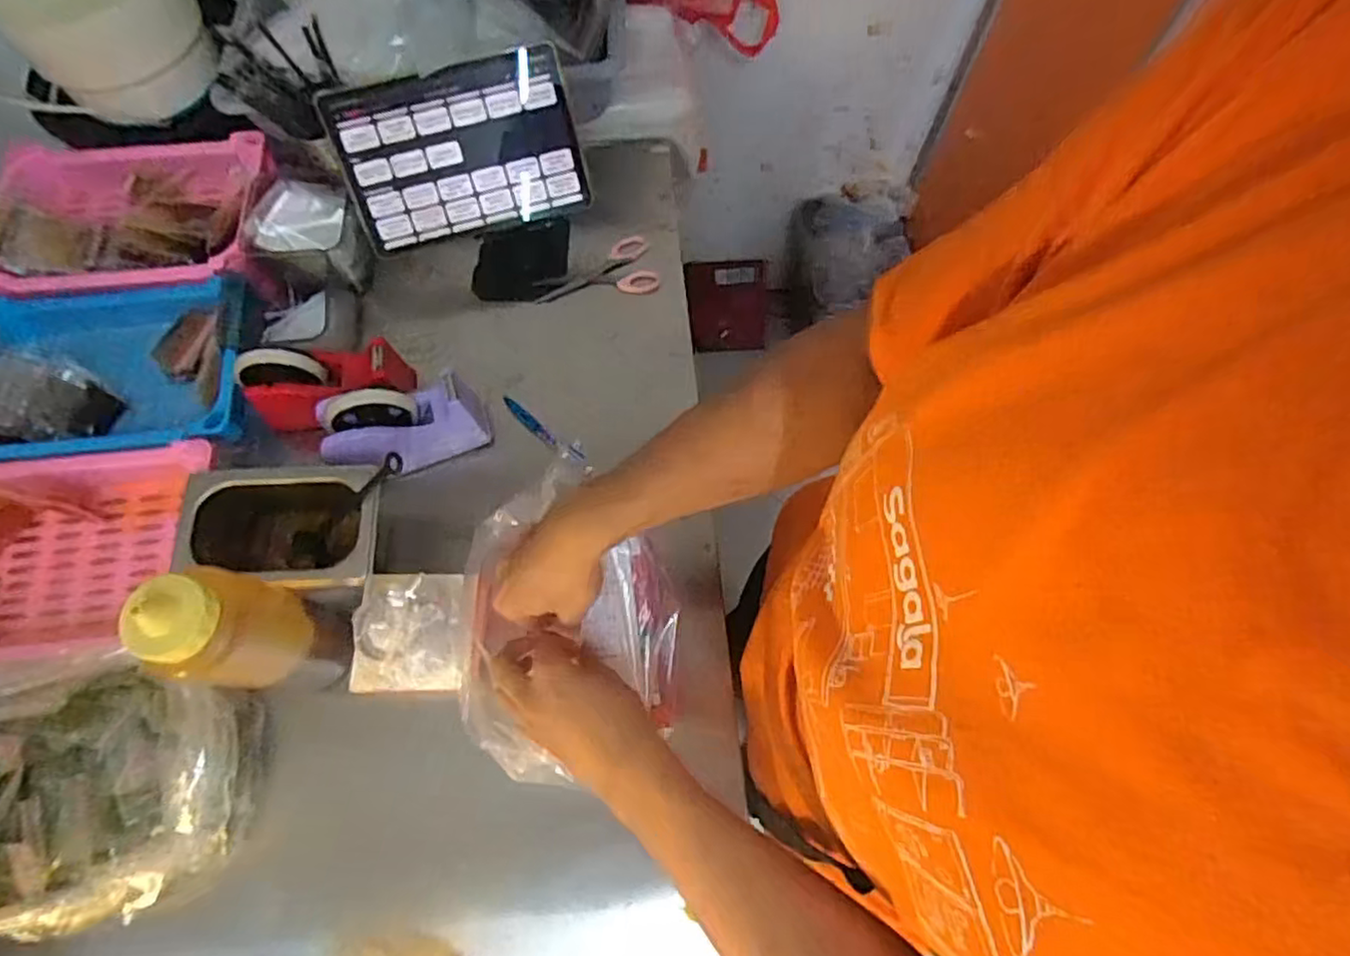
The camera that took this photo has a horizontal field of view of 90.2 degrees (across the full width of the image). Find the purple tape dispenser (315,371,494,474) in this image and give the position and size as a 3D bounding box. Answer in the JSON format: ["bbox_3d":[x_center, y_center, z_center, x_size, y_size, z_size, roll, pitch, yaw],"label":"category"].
[{"bbox_3d":[-0.281,-0.055,0.703,0.159,0.110,0.066,-16,40,-18],"label":"purple tape dispenser"}]

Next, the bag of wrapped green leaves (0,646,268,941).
[{"bbox_3d":[-0.526,0.262,0.572,0.308,0.101,0.214,0,70,0],"label":"bag of wrapped green leaves"}]

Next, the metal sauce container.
[{"bbox_3d":[-0.365,0.056,0.652,0.180,0.107,0.116,0,70,0],"label":"metal sauce container"}]

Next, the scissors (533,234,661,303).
[{"bbox_3d":[-0.098,-0.262,0.839,0.151,0.010,0.075,-4,76,1],"label":"scissors"}]

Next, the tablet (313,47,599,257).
[{"bbox_3d":[-0.231,-0.354,0.733,0.250,0.162,0.013,-17,29,-7],"label":"tablet"}]

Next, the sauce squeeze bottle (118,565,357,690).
[{"bbox_3d":[-0.351,0.131,0.559,0.072,0.228,0.089,9,70,3],"label":"sauce squeeze bottle"}]

